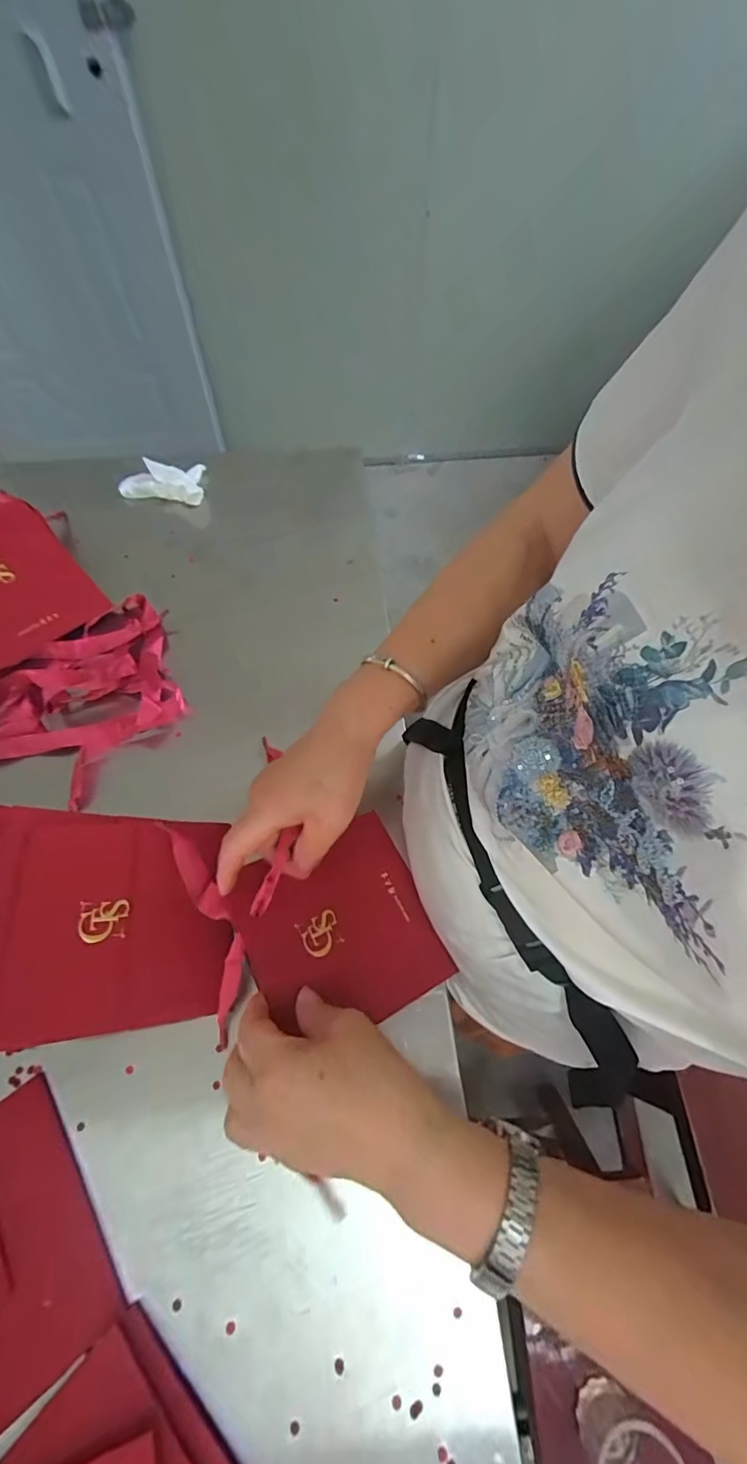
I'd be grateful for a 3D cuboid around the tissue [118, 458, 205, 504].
[{"bbox_3d":[-0.274,-0.333,0.627,0.106,0.023,0.067,8,61,4],"label":"tissue"}]

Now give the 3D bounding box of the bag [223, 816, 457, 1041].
[{"bbox_3d":[-0.022,0.143,0.353,0.134,0.010,0.132,-19,66,-29],"label":"bag"}]

